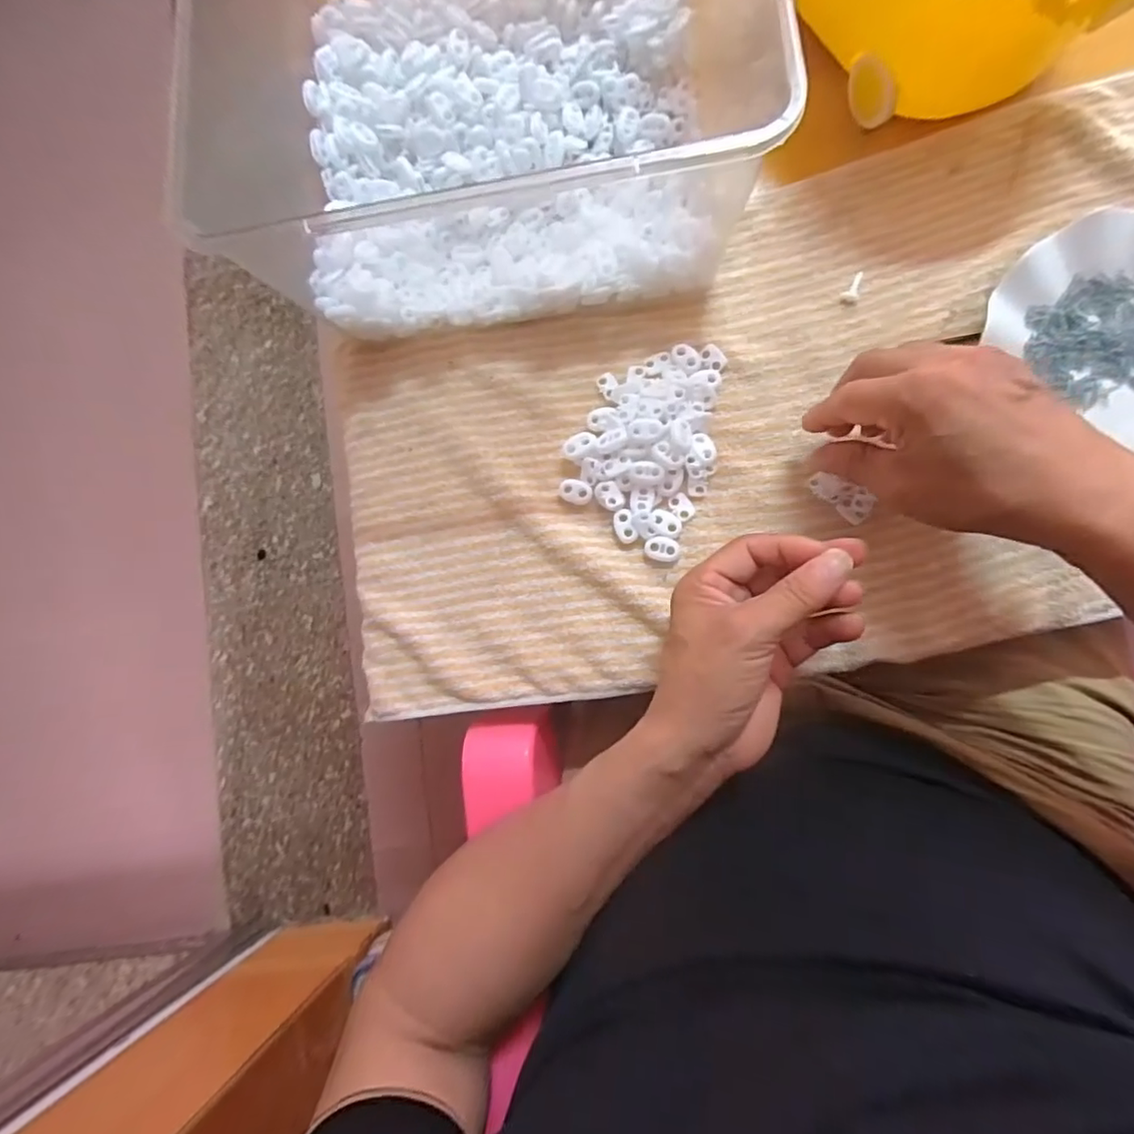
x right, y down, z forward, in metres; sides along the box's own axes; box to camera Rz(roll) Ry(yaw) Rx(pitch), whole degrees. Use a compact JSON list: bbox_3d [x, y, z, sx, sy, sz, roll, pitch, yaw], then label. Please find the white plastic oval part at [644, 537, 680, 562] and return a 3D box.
[{"bbox_3d":[0.061,-0.011,0.366,0.022,0.004,0.015,-1,81,8],"label":"white plastic oval part"}]

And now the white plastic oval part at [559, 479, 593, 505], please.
[{"bbox_3d":[0.006,-0.050,0.378,0.022,0.004,0.015,19,84,11],"label":"white plastic oval part"}]

